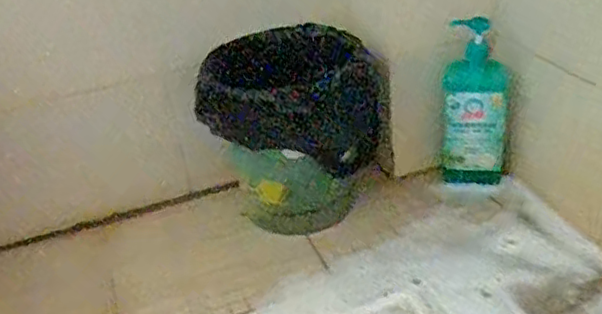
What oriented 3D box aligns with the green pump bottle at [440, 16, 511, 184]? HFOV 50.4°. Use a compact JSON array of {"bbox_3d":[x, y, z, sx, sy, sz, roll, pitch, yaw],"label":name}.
[{"bbox_3d":[0.268,-0.076,0.986,0.094,0.274,0.053,2,33,14],"label":"green pump bottle"}]

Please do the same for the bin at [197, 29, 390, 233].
[{"bbox_3d":[0.000,-0.051,1.012,0.211,0.273,0.266,18,40,35],"label":"bin"}]

